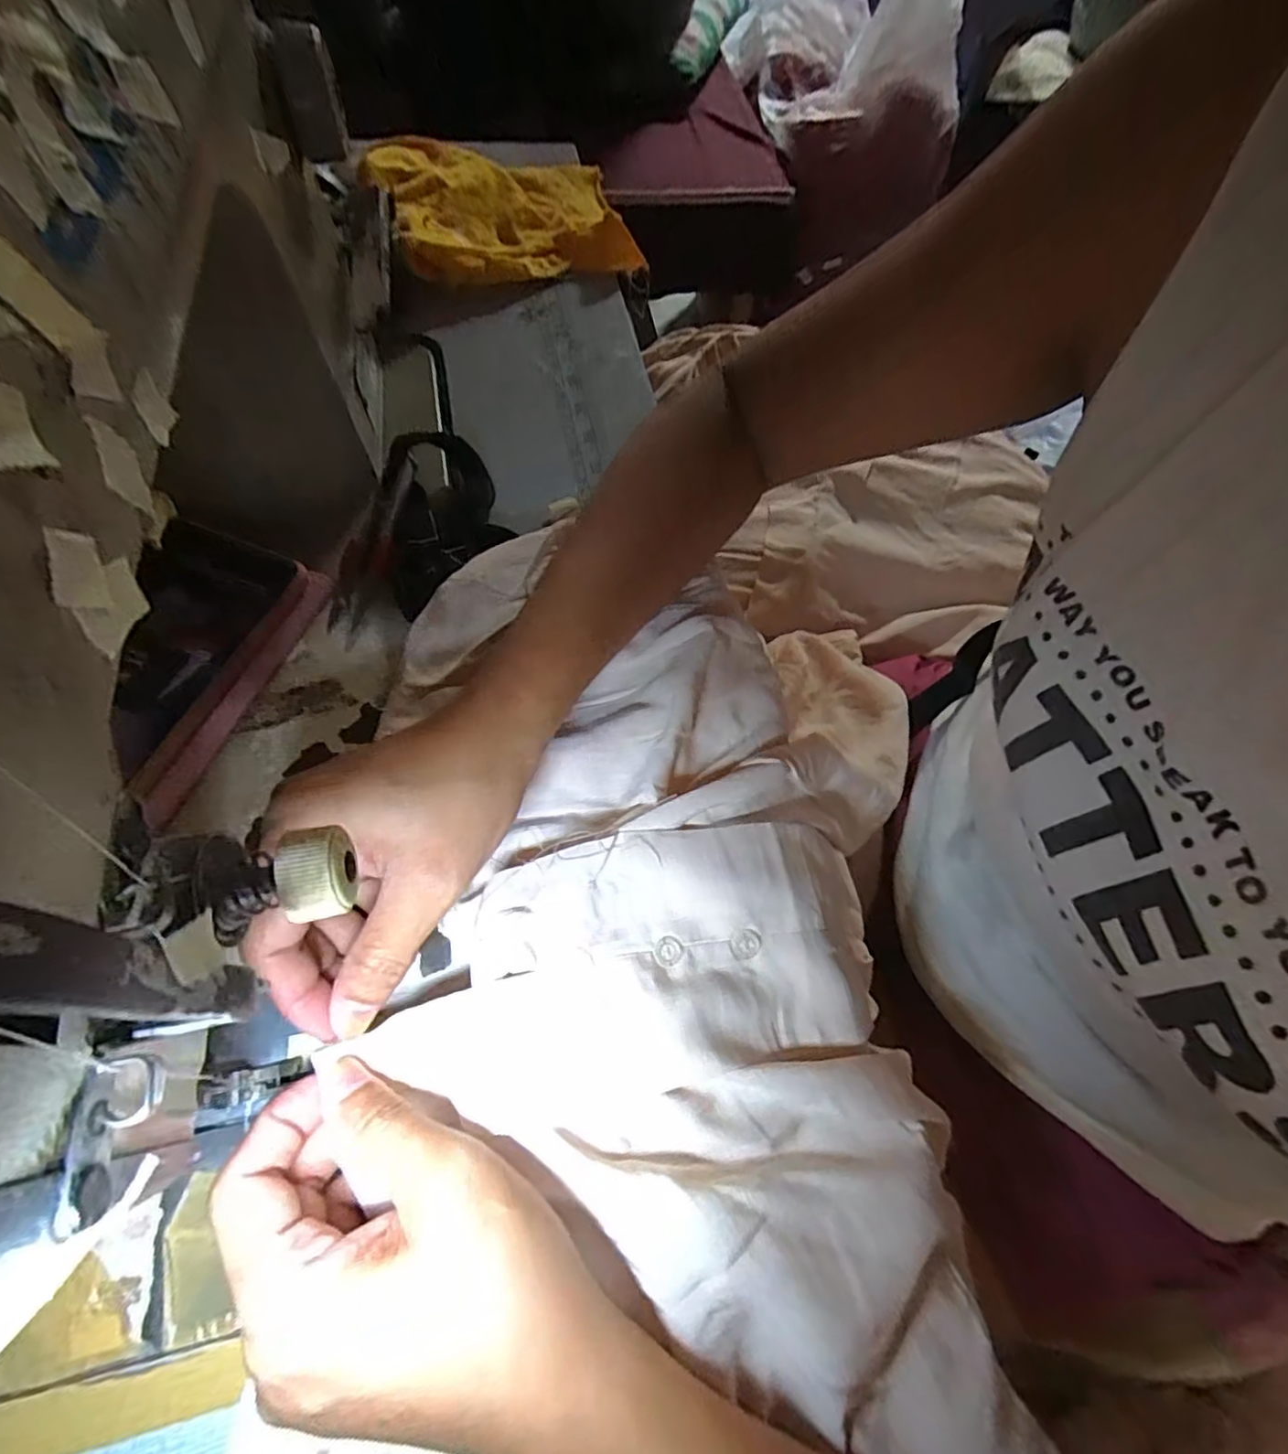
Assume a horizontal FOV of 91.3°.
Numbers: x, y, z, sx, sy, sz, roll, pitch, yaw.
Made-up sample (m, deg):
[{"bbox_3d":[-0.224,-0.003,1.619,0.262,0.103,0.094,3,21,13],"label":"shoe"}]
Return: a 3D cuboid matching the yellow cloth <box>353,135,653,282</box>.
[{"bbox_3d":[-0.101,-0.367,0.445,0.162,0.035,0.143,-15,66,-11],"label":"yellow cloth"}]

